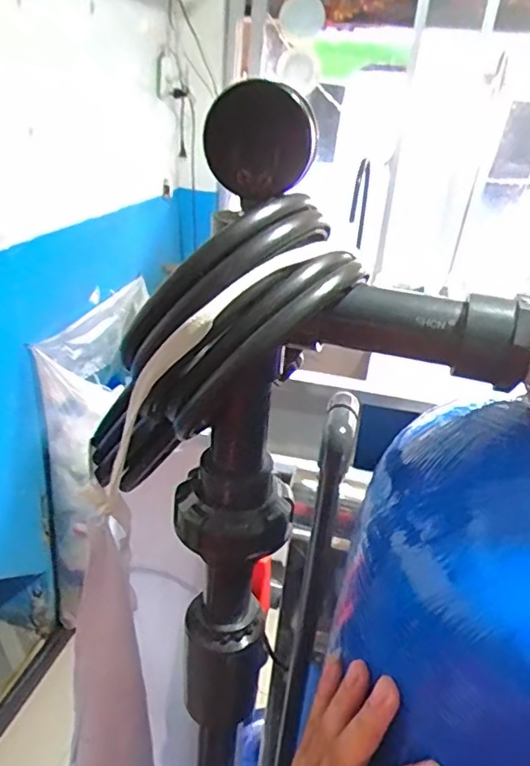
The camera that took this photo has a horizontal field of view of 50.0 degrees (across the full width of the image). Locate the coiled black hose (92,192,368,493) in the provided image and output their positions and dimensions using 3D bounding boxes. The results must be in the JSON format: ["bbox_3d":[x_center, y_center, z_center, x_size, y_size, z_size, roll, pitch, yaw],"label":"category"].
[{"bbox_3d":[-0.046,0.003,0.325,0.063,0.229,0.088,46,39,7],"label":"coiled black hose"}]

